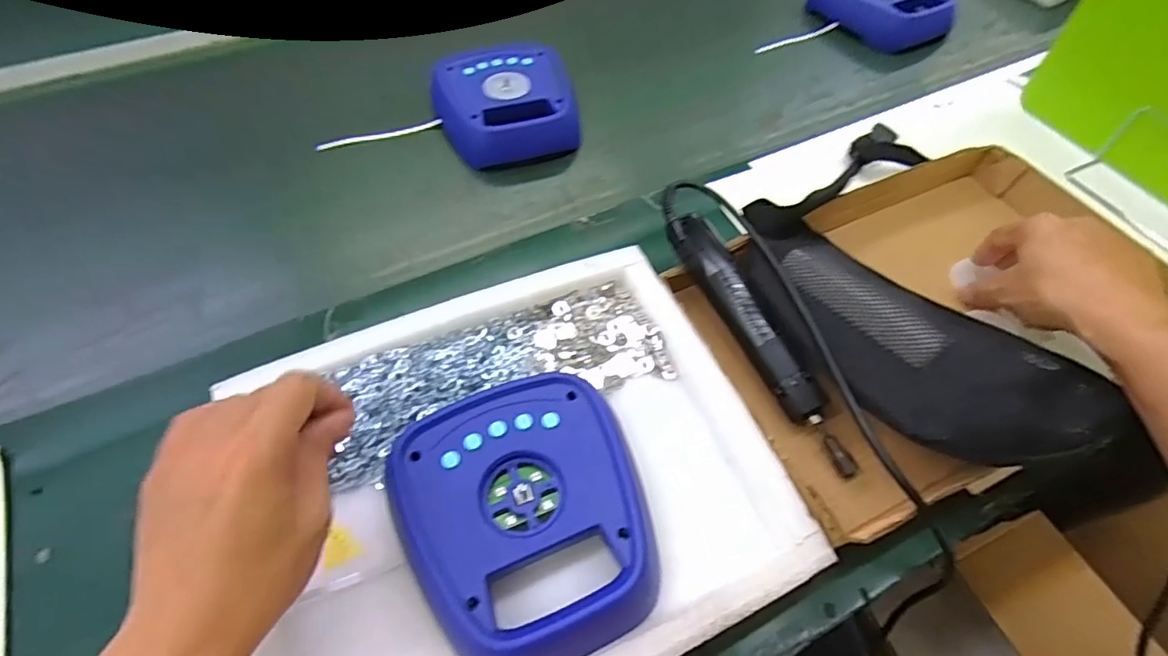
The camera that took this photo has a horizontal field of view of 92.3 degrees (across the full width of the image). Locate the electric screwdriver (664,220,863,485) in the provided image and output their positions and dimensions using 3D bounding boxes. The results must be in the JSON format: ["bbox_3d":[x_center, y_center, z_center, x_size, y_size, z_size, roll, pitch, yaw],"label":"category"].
[{"bbox_3d":[0.143,0.004,0.460,0.037,0.048,0.242,-21,59,-15],"label":"electric screwdriver"}]

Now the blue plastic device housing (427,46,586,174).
[{"bbox_3d":[-0.091,-0.266,0.657,0.154,0.048,0.168,-16,58,-11],"label":"blue plastic device housing"}]

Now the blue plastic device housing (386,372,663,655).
[{"bbox_3d":[-0.036,0.120,0.368,0.147,0.035,0.175,-22,59,-15],"label":"blue plastic device housing"}]

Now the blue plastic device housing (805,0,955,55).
[{"bbox_3d":[0.424,-0.461,0.788,0.142,0.056,0.170,-29,62,-19],"label":"blue plastic device housing"}]

